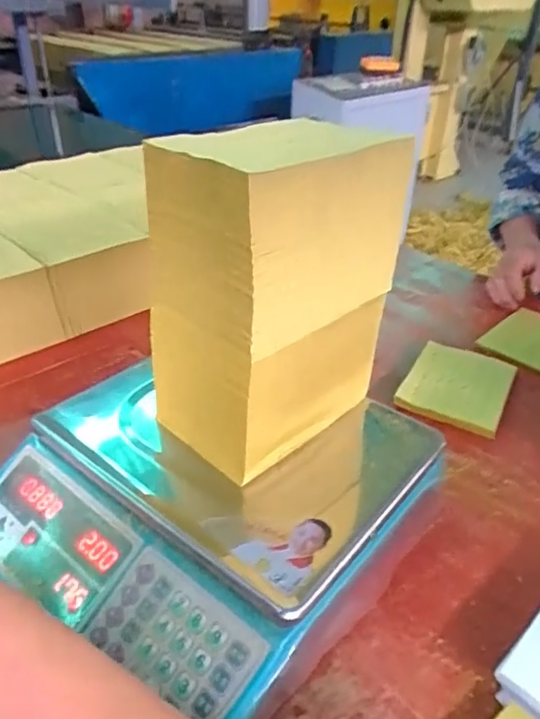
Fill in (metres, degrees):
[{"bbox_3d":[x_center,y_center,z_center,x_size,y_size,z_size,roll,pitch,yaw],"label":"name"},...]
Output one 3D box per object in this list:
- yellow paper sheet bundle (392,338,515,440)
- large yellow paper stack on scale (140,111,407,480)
[{"bbox_3d":[0.240,0.035,0.714,0.119,0.023,0.156,19,37,24],"label":"yellow paper sheet bundle"},{"bbox_3d":[-0.002,-0.054,0.459,0.169,0.224,0.128,-27,44,-35],"label":"large yellow paper stack on scale"}]

